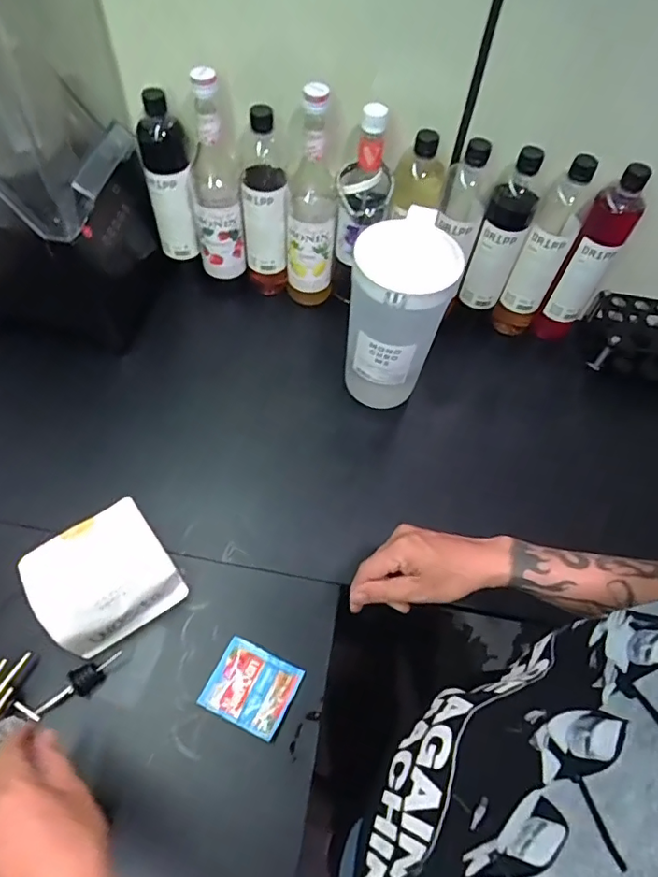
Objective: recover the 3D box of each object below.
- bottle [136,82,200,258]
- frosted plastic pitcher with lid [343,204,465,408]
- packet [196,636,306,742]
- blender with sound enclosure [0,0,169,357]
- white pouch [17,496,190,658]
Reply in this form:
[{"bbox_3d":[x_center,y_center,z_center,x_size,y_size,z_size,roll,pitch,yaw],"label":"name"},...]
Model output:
[{"bbox_3d":[-0.227,-0.366,0.769,0.069,0.226,0.067,-11,59,-11],"label":"bottle"},{"bbox_3d":[0.085,-0.157,0.703,0.119,0.243,0.144,10,57,2],"label":"frosted plastic pitcher with lid"},{"bbox_3d":[-0.083,0.267,0.574,0.089,0.013,0.076,23,59,10],"label":"packet"},{"bbox_3d":[-0.385,-0.371,0.669,0.261,0.408,0.230,12,57,3],"label":"blender with sound enclosure"},{"bbox_3d":[-0.247,0.153,0.587,0.138,0.086,0.112,-33,66,-23],"label":"white pouch"}]

